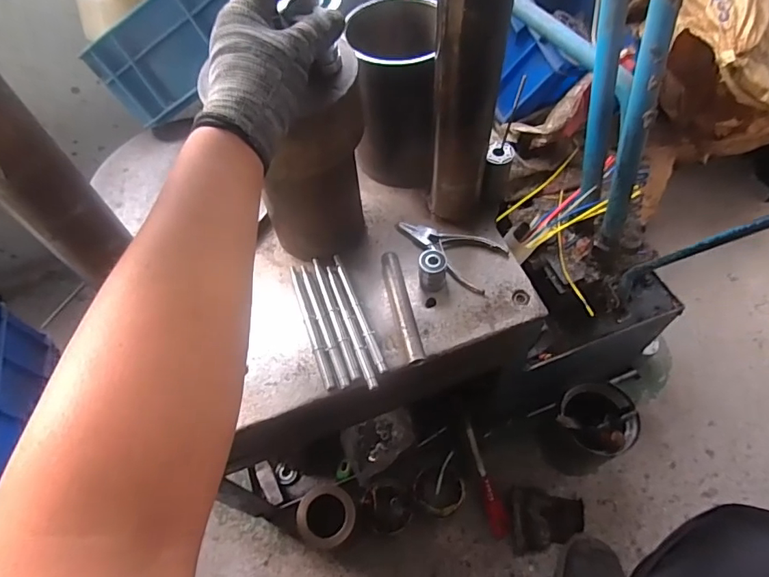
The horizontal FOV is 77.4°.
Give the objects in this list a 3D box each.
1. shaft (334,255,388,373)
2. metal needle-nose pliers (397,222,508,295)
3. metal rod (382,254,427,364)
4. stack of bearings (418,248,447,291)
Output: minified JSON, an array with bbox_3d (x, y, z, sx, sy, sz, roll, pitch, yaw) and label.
[{"bbox_3d":[-0.029,0.027,0.550,0.012,0.012,0.160,-20,59,-9],"label":"shaft"},{"bbox_3d":[0.077,-0.052,0.588,0.134,0.014,0.073,30,65,20],"label":"metal needle-nose pliers"},{"bbox_3d":[0.021,0.022,0.544,0.021,0.019,0.141,-12,59,-4],"label":"metal rod"},{"bbox_3d":[0.056,-0.021,0.553,0.032,0.042,0.029,1,59,4],"label":"stack of bearings"}]

